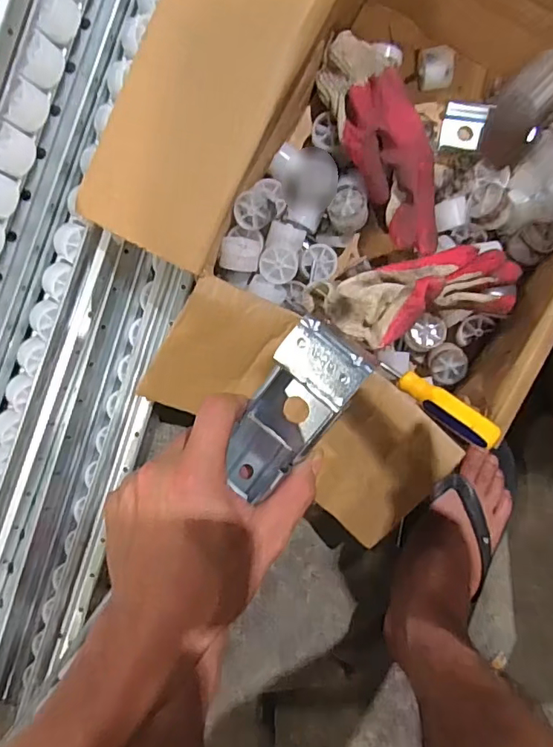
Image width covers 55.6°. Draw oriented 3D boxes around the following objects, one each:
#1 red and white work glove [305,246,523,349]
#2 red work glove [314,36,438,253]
[{"bbox_3d":[0.124,-0.069,0.463,0.183,0.068,0.067,-15,93,1],"label":"red and white work glove"},{"bbox_3d":[0.095,-0.205,0.465,0.067,0.043,0.198,-19,93,1],"label":"red work glove"}]

